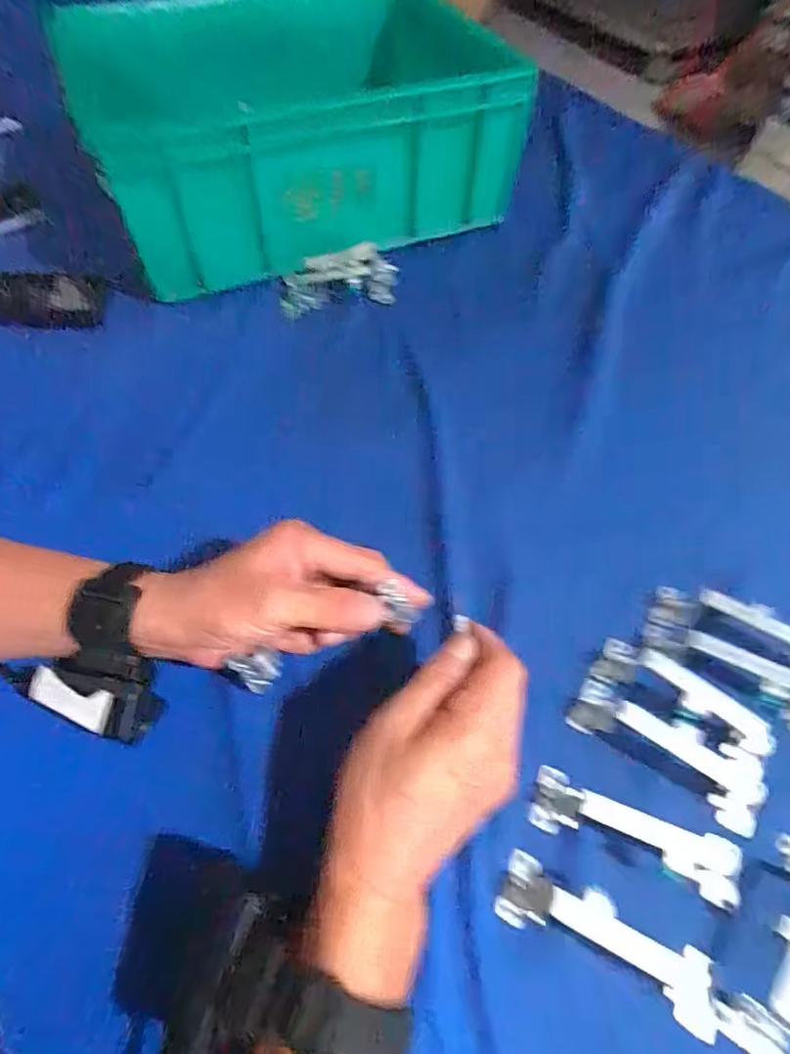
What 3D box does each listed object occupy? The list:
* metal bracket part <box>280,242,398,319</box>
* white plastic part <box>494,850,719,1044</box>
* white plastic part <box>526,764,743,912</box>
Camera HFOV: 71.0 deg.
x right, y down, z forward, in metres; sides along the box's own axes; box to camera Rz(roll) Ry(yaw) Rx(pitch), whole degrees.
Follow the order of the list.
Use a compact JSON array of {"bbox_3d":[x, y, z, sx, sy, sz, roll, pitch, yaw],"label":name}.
[{"bbox_3d":[-0.057,-0.249,0.556,0.119,0.040,0.053,-9,58,-6],"label":"metal bracket part"},{"bbox_3d":[0.107,0.204,0.272,0.108,0.036,0.031,25,60,15],"label":"white plastic part"},{"bbox_3d":[0.133,0.165,0.300,0.110,0.029,0.032,19,59,11],"label":"white plastic part"}]

